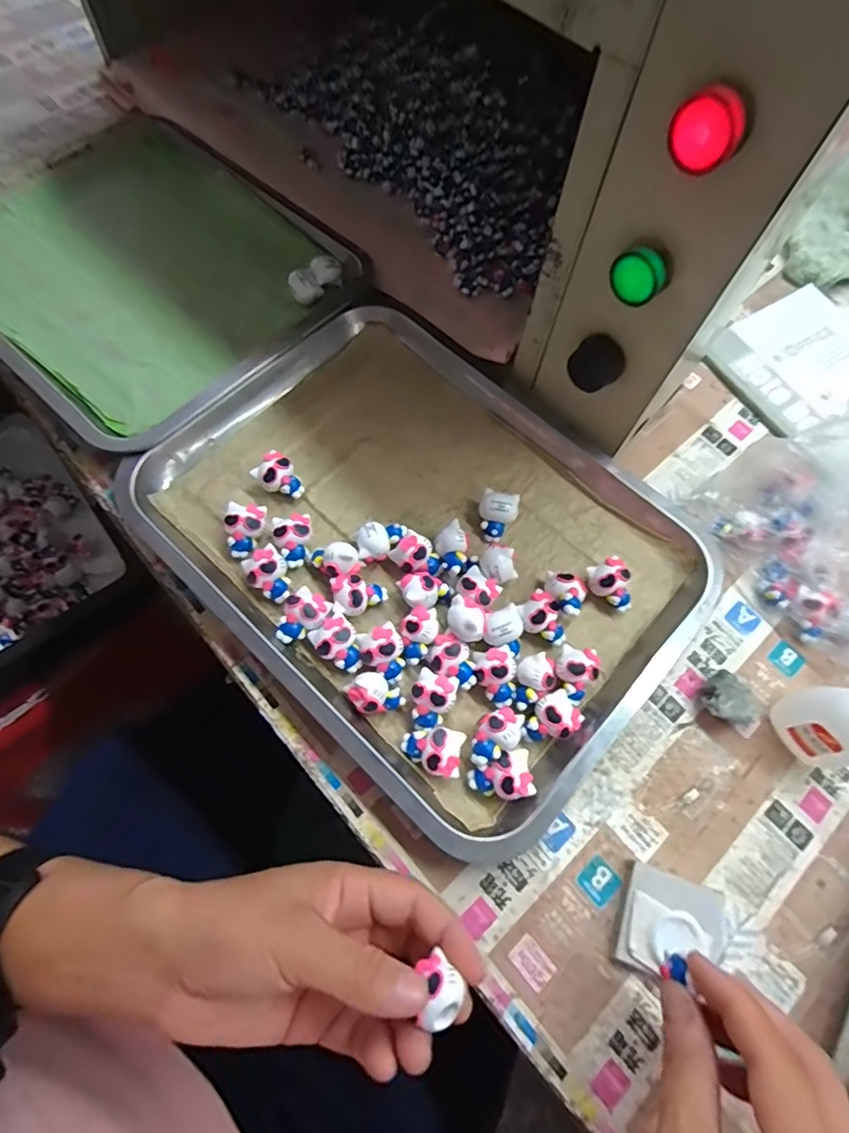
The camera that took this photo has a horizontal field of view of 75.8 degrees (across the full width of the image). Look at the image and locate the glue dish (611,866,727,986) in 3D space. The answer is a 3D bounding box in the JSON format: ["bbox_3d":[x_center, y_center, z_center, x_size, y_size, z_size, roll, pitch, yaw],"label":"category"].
[{"bbox_3d":[0.132,0.193,0.291,0.053,0.016,0.050,18,68,4],"label":"glue dish"}]

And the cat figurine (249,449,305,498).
[{"bbox_3d":[-0.100,-0.060,0.373,0.024,0.020,0.032,-41,76,-17],"label":"cat figurine"}]

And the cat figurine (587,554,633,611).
[{"bbox_3d":[0.119,0.011,0.354,0.026,0.022,0.033,-2,68,-4],"label":"cat figurine"}]

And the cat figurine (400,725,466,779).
[{"bbox_3d":[0.004,0.104,0.310,0.034,0.019,0.026,10,68,1],"label":"cat figurine"}]

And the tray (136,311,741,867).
[{"bbox_3d":[0.001,-0.027,0.365,0.339,0.027,0.262,43,72,13],"label":"tray"}]

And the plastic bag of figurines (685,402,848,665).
[{"bbox_3d":[0.266,-0.028,0.336,0.096,0.099,0.146,-29,73,-14],"label":"plastic bag of figurines"}]

